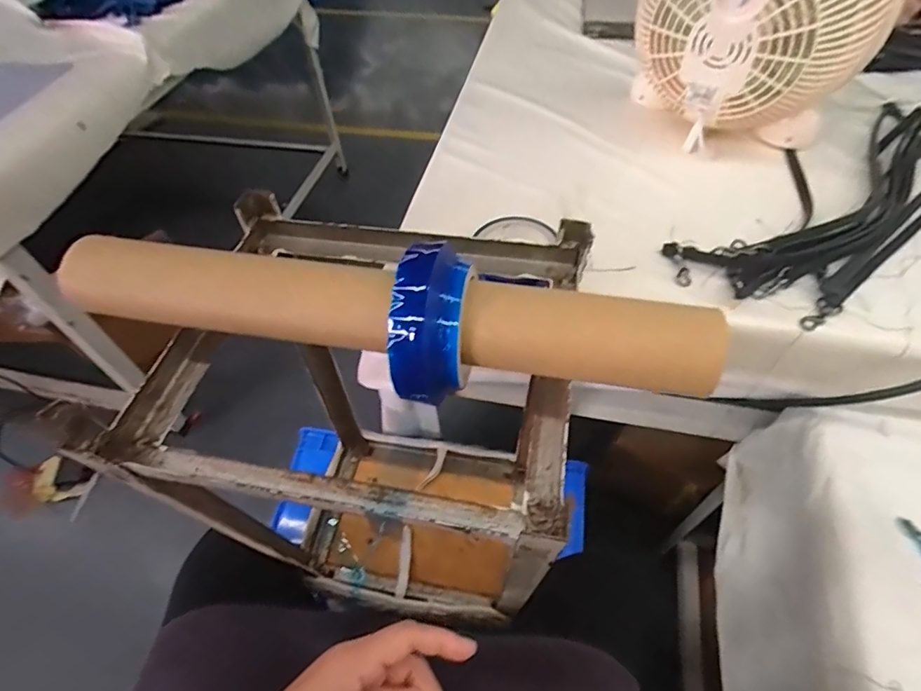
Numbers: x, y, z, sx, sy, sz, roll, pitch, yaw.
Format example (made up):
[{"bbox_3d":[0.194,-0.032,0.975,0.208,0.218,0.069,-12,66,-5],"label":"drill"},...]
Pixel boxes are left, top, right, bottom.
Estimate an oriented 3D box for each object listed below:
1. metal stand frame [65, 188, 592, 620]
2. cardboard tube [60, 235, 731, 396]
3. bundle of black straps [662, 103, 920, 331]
[{"bbox_3d":[-0.066,0.133,0.570,0.324,0.496,0.279,8,53,9],"label":"metal stand frame"},{"bbox_3d":[-0.065,-0.025,0.363,0.501,0.066,0.065,7,53,8],"label":"cardboard tube"},{"bbox_3d":[0.477,-0.186,0.575,0.513,0.030,0.150,-32,57,-20],"label":"bundle of black straps"}]

